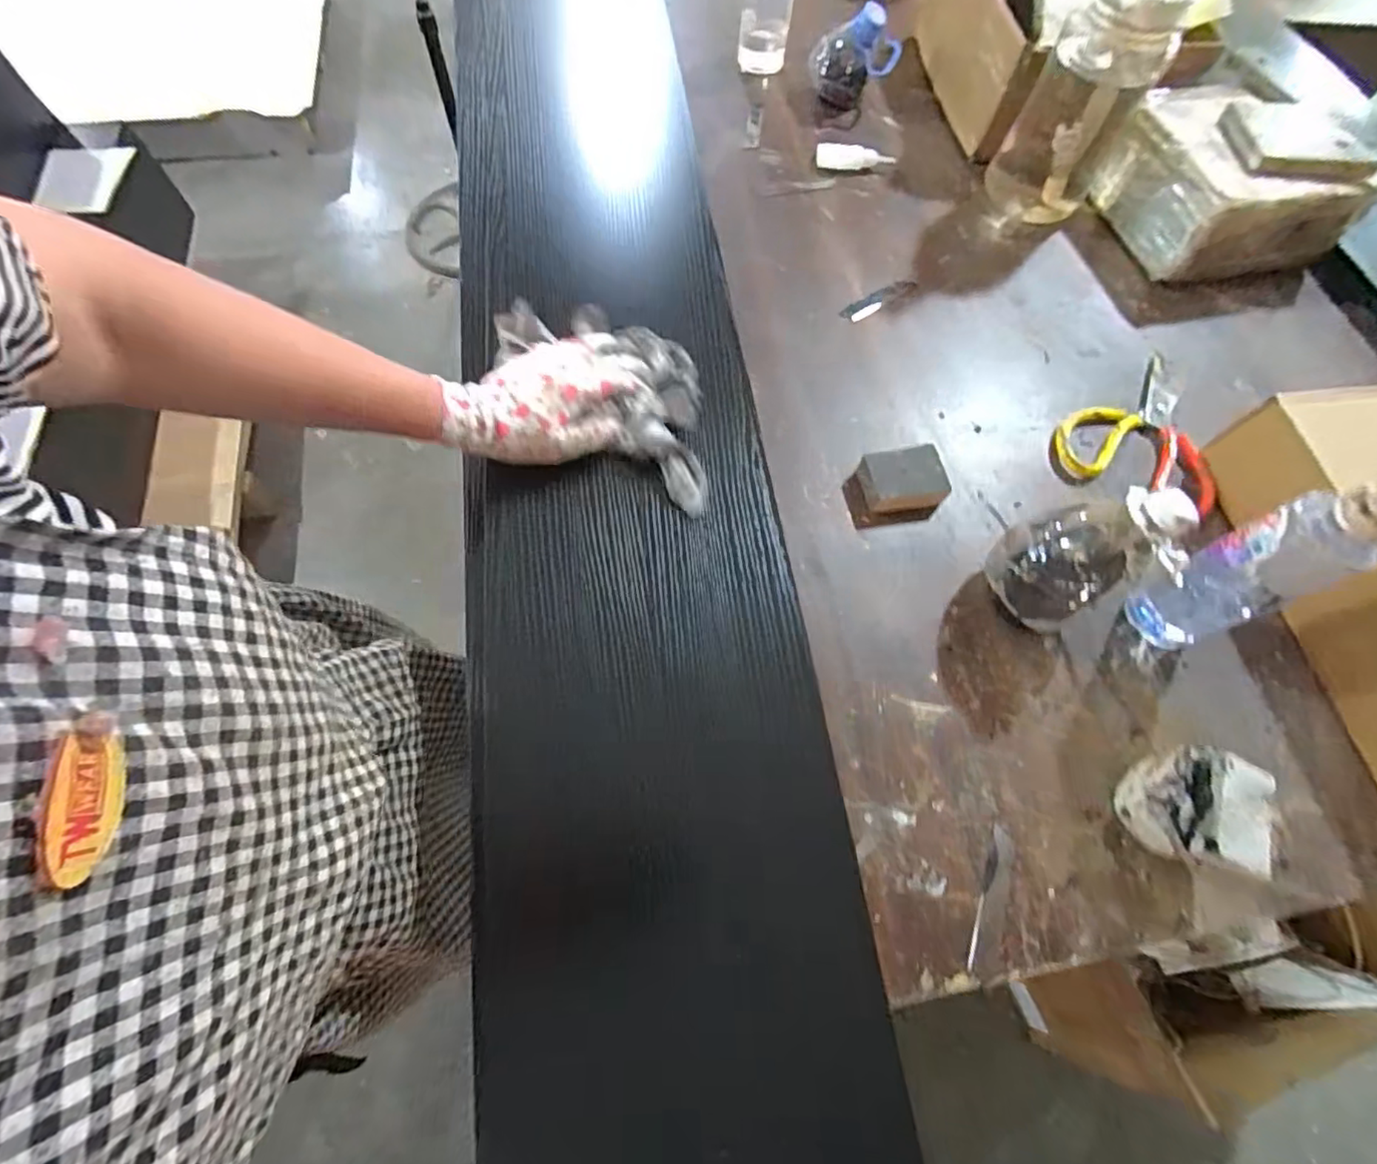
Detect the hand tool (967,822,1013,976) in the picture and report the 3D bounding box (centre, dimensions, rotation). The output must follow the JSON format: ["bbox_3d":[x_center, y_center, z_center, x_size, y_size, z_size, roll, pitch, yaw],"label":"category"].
[{"bbox_3d":[0.213,0.223,0.414,0.015,0.004,0.096,24,68,8],"label":"hand tool"}]

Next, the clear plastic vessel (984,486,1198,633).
[{"bbox_3d":[0.291,-0.016,0.440,0.088,0.135,0.081,1,67,-2],"label":"clear plastic vessel"}]

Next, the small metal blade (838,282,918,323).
[{"bbox_3d":[0.211,-0.307,0.644,0.108,0.010,0.021,-30,71,-14],"label":"small metal blade"}]

